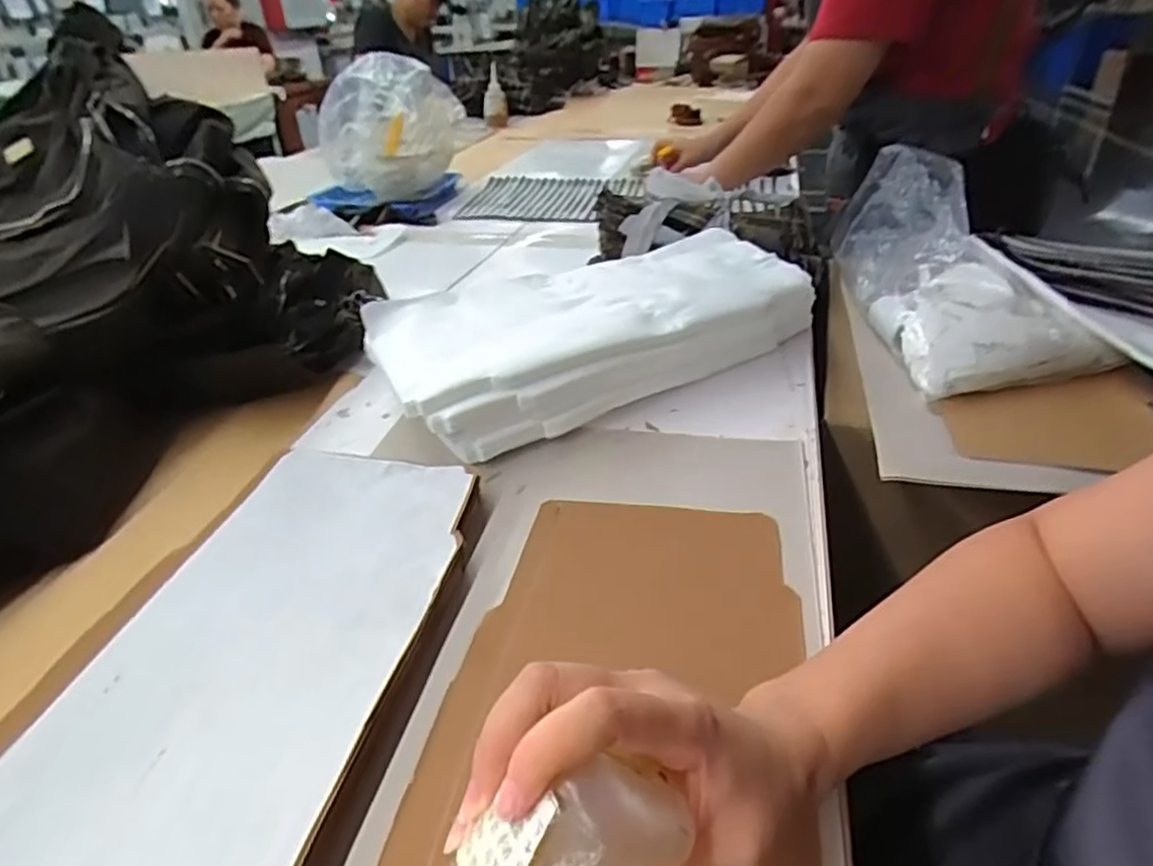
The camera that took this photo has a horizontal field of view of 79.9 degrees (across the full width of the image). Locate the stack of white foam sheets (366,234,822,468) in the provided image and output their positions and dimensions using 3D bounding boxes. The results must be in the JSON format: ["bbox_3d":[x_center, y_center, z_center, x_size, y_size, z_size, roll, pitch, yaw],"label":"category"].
[{"bbox_3d":[0.026,-0.102,0.682,0.424,0.082,0.180,-20,37,-25],"label":"stack of white foam sheets"}]

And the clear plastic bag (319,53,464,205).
[{"bbox_3d":[-0.338,-0.553,1.251,0.248,0.220,0.178,-11,34,-12],"label":"clear plastic bag"}]

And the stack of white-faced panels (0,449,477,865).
[{"bbox_3d":[-0.198,0.149,0.373,0.190,0.034,0.427,6,34,13],"label":"stack of white-faced panels"}]

